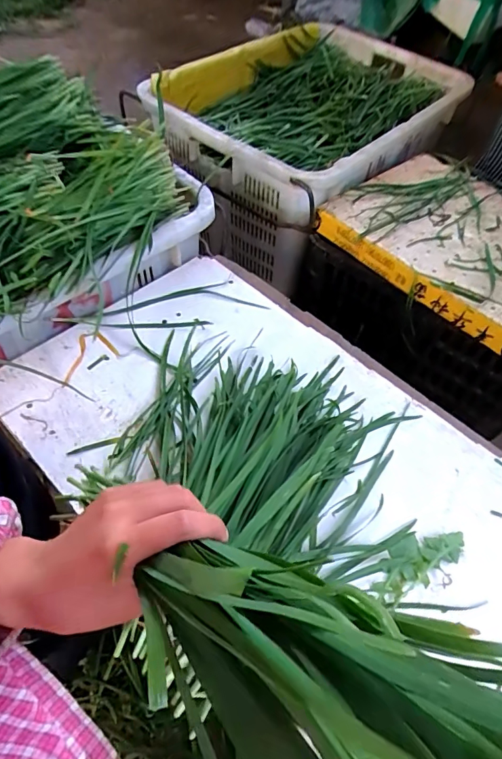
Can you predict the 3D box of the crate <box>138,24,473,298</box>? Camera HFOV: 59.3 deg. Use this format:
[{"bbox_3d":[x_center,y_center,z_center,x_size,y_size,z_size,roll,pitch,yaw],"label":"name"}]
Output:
[{"bbox_3d":[0.136,-0.576,1.077,0.493,0.263,0.693,39,61,20],"label":"crate"}]

